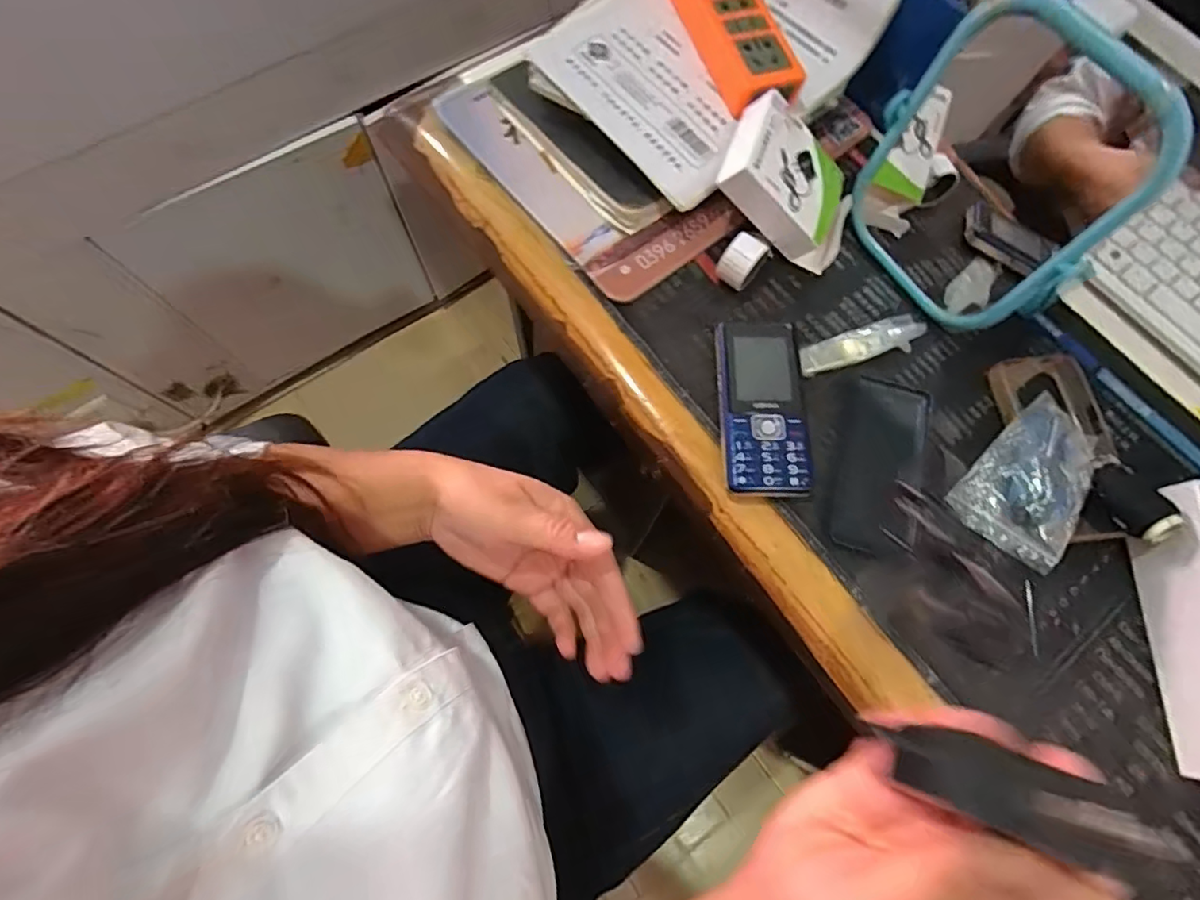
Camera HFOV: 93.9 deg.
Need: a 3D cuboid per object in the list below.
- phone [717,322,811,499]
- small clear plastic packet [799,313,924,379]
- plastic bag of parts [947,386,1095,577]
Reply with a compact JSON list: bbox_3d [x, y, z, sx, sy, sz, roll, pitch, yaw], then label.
[{"bbox_3d":[0.111,-0.031,0.392,0.054,0.020,0.127,0,71,-1],"label":"phone"},{"bbox_3d":[0.193,-0.077,0.413,0.104,0.004,0.027,-19,72,-8],"label":"small clear plastic packet"},{"bbox_3d":[0.289,0.019,0.375,0.065,0.028,0.101,39,75,12],"label":"plastic bag of parts"}]

